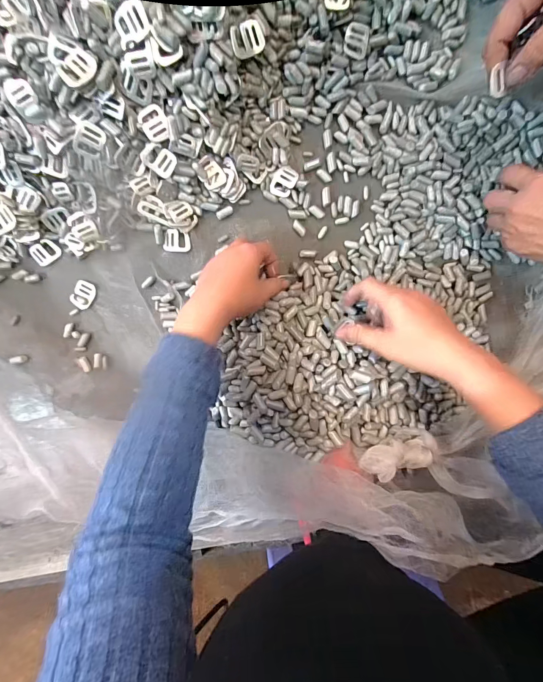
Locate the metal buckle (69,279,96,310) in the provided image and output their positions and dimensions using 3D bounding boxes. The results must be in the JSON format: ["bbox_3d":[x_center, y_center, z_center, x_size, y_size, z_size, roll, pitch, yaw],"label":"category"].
[{"bbox_3d":[-0.237,-0.058,0.421,0.025,0.006,0.032,26,98,-4],"label":"metal buckle"}]

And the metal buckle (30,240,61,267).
[{"bbox_3d":[-0.282,-0.109,0.417,0.033,0.005,0.026,-29,98,4],"label":"metal buckle"}]

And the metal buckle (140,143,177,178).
[{"bbox_3d":[-0.120,-0.194,0.358,0.034,0.005,0.027,34,108,-25],"label":"metal buckle"}]

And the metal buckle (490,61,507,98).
[{"bbox_3d":[0.195,-0.222,0.289,0.012,0.004,0.022,-5,113,24],"label":"metal buckle"}]

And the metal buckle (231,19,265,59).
[{"bbox_3d":[-0.023,-0.290,0.322,0.034,0.004,0.028,-28,112,-8],"label":"metal buckle"}]

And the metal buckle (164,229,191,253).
[{"bbox_3d":[-0.113,-0.120,0.404,0.031,0.004,0.025,10,98,-2],"label":"metal buckle"}]

